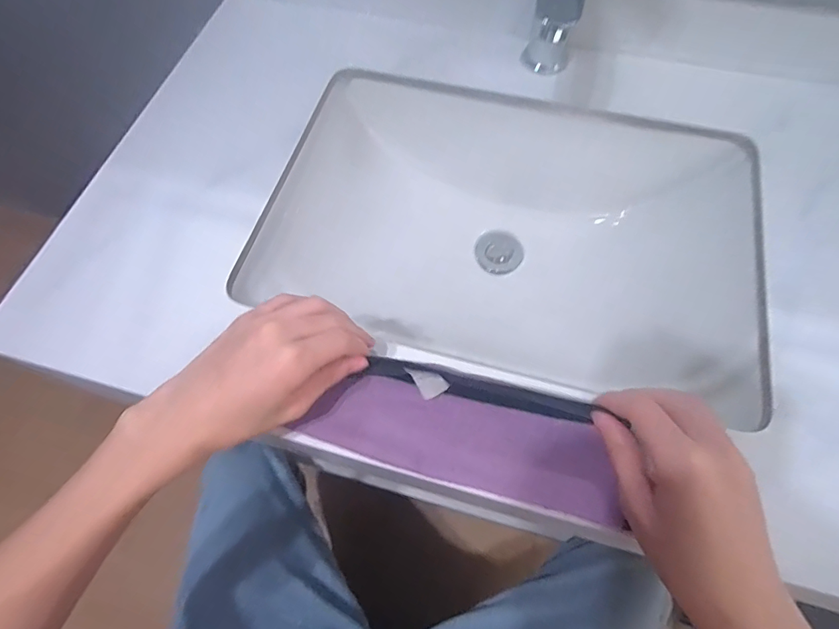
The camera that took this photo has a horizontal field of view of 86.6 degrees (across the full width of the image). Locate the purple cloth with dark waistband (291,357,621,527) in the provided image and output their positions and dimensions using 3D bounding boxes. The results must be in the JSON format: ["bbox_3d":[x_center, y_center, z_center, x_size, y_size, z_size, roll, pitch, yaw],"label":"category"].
[{"bbox_3d":[0.030,0.082,0.321,0.215,0.024,0.075,13,68,7],"label":"purple cloth with dark waistband"}]

